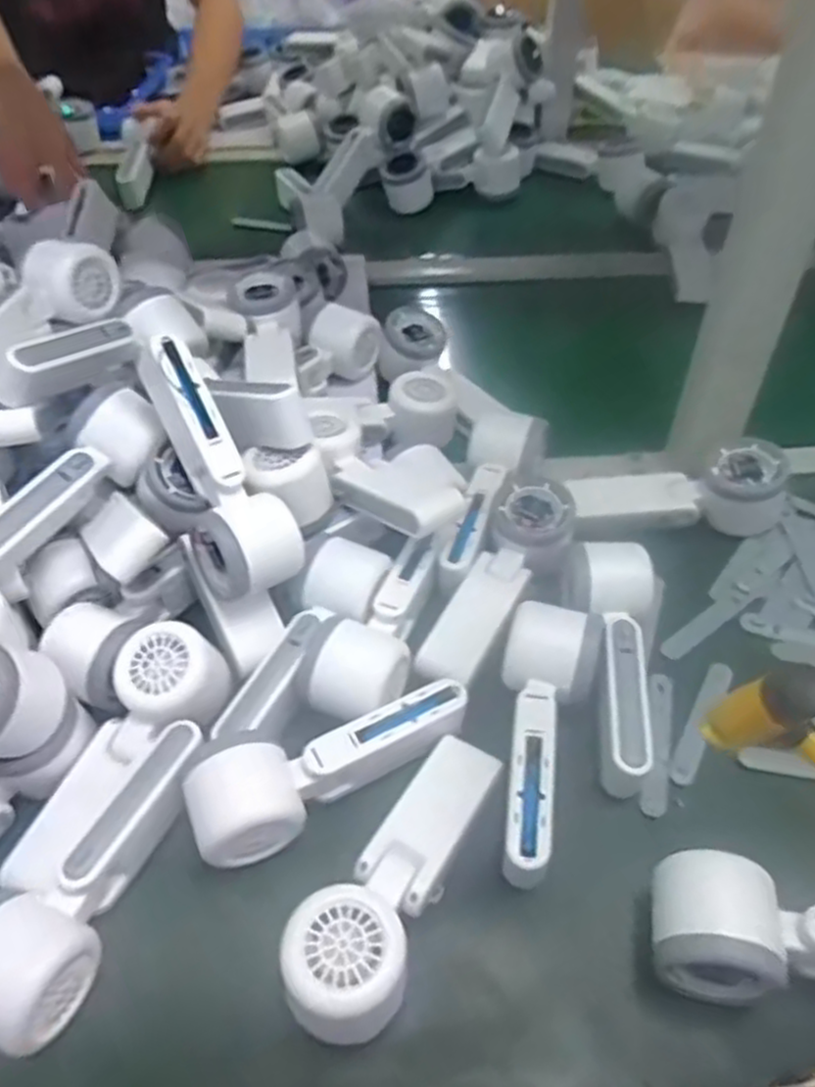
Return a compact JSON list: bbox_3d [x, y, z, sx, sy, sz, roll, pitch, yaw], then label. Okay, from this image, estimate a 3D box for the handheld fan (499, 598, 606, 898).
[{"bbox_3d":[0.078,0.109,0.446,0.057,0.046,0.166,10,49,8],"label":"handheld fan"}]

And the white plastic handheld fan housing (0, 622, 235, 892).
[{"bbox_3d":[-0.167,0.123,0.447,0.070,0.042,0.163,27,68,22],"label":"white plastic handheld fan housing"}]

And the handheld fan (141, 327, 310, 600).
[{"bbox_3d":[-0.121,-0.047,0.481,0.056,0.050,0.163,-25,96,-22],"label":"handheld fan"}]

